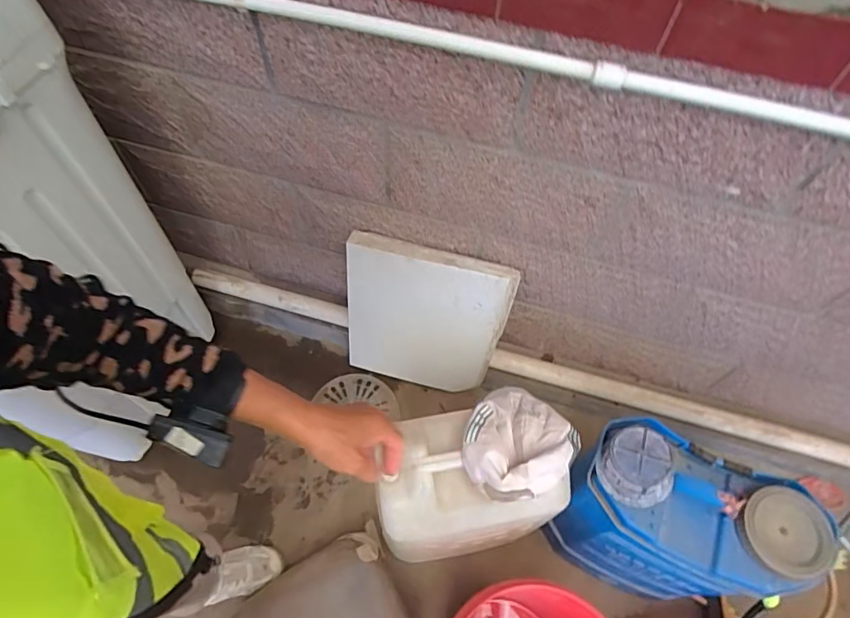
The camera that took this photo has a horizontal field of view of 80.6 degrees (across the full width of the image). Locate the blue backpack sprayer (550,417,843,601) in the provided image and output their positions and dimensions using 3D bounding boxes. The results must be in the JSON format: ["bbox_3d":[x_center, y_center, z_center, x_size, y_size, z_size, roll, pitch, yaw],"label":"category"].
[{"bbox_3d":[0.442,0.395,0.938,0.346,0.453,0.180,21,62,8],"label":"blue backpack sprayer"}]

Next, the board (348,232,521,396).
[{"bbox_3d":[-0.004,0.036,1.211,0.375,0.439,0.055,15,47,7],"label":"board"}]

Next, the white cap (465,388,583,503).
[{"bbox_3d":[0.158,0.225,0.850,0.174,0.099,0.199,35,65,15],"label":"white cap"}]

